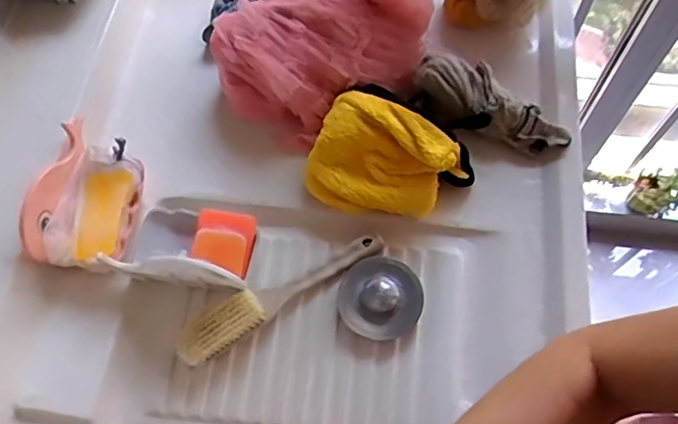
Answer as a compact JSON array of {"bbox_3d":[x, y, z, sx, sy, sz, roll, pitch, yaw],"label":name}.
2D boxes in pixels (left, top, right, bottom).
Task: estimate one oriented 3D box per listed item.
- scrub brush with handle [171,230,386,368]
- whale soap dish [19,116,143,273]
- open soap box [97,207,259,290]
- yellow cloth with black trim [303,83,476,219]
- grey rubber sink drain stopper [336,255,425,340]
[{"bbox_3d":[-0.061,0.080,0.573,0.229,0.027,0.039,-31,67,-11],"label":"scrub brush with handle"},{"bbox_3d":[-0.260,-0.013,0.593,0.093,0.060,0.152,9,66,7],"label":"whale soap dish"},{"bbox_3d":[-0.157,0.029,0.580,0.139,0.075,0.084,10,66,8],"label":"open soap box"},{"bbox_3d":[0.056,-0.064,0.591,0.162,0.086,0.120,15,67,10],"label":"yellow cloth with black trim"},{"bbox_3d":[0.042,0.085,0.568,0.081,0.016,0.082,-1,65,2],"label":"grey rubber sink drain stopper"}]

